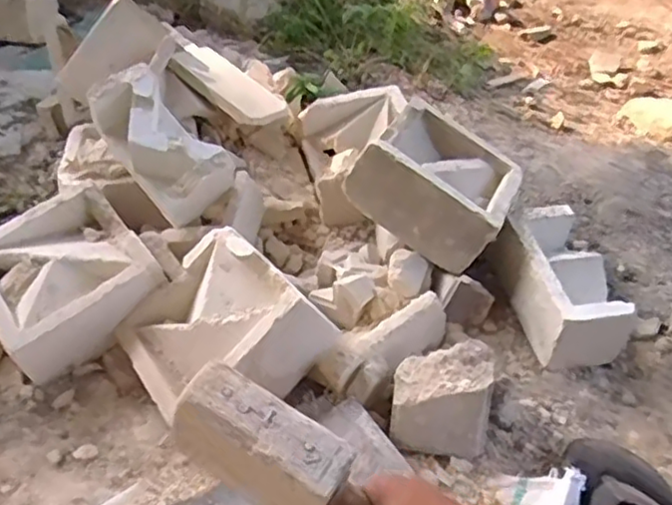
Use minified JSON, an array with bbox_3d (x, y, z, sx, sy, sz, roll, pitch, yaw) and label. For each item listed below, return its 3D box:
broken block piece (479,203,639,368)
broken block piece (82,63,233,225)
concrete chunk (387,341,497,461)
[{"bbox_3d":[0.306,0.039,0.904,0.133,0.118,0.214,-10,46,-9],"label":"broken block piece"},{"bbox_3d":[-0.235,-0.153,0.911,0.100,0.128,0.188,-33,54,-28],"label":"broken block piece"},{"bbox_3d":[0.120,0.168,0.762,0.108,0.087,0.108,6,46,6],"label":"concrete chunk"}]

